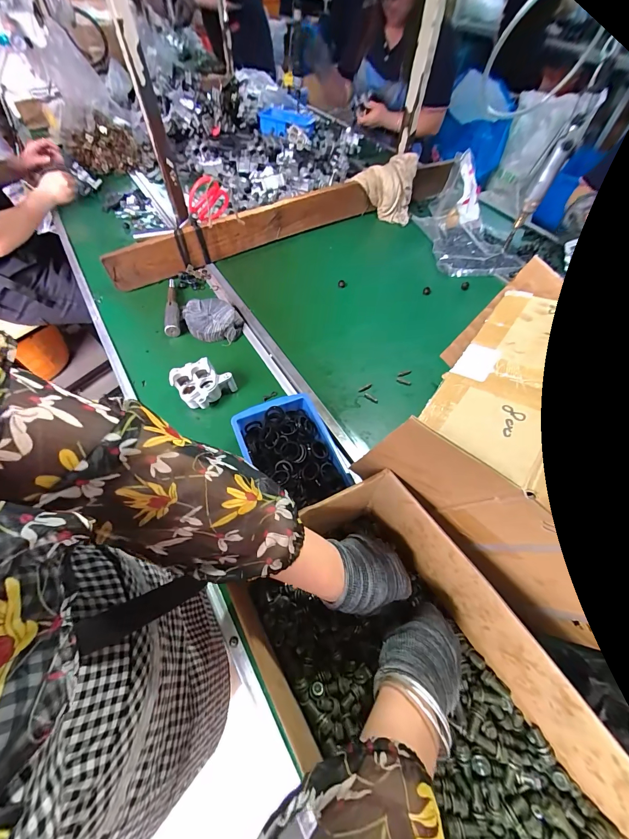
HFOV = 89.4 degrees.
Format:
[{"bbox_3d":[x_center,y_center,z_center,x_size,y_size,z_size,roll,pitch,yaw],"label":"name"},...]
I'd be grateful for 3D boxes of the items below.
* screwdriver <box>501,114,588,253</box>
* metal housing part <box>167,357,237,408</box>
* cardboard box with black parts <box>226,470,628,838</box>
[{"bbox_3d":[0.497,-0.507,0.709,0.033,0.240,0.043,30,63,16],"label":"screwdriver"},{"bbox_3d":[-0.206,-0.067,0.585,0.075,0.073,0.092,39,66,20],"label":"metal housing part"},{"bbox_3d":[0.101,0.270,0.315,0.210,0.114,0.382,-29,64,-17],"label":"cardboard box with black parts"}]

